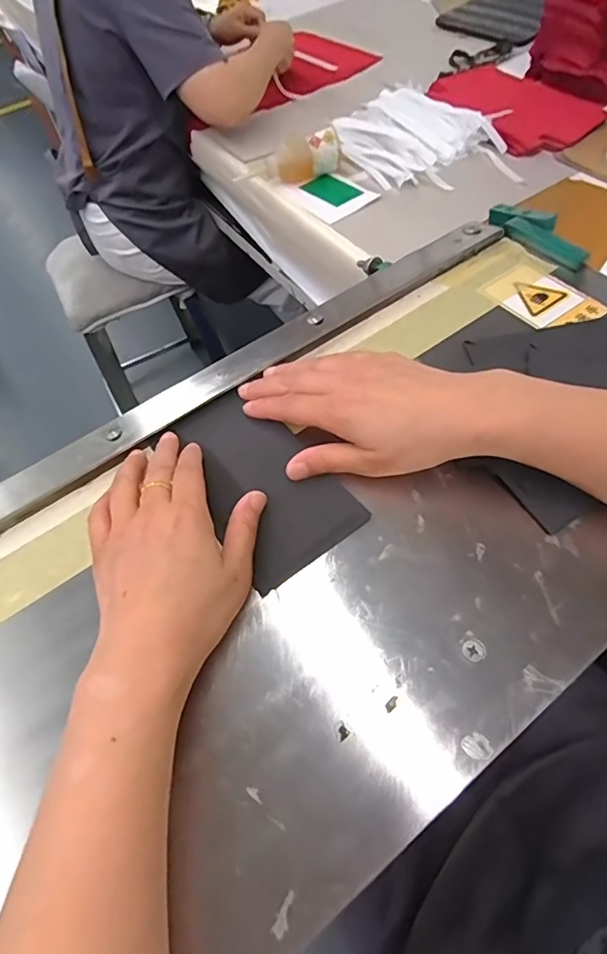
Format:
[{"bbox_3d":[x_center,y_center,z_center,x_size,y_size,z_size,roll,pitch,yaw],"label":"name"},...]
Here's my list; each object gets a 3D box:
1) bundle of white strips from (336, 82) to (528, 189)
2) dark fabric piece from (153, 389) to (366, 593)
[{"bbox_3d":[0.182,-0.546,0.793,0.210,0.032,0.298,-24,58,-10],"label":"bundle of white strips"},{"bbox_3d":[-0.033,-0.001,0.338,0.081,0.006,0.144,-34,63,-15],"label":"dark fabric piece"}]

